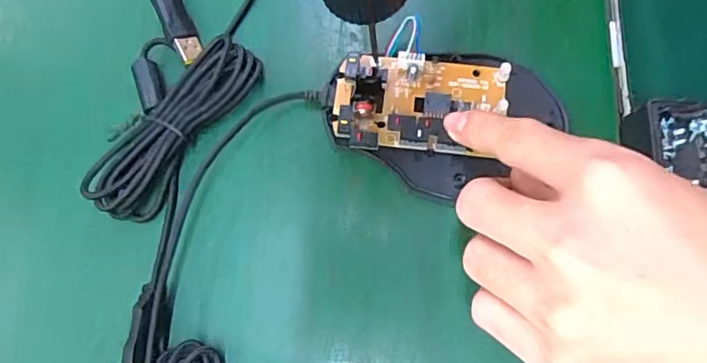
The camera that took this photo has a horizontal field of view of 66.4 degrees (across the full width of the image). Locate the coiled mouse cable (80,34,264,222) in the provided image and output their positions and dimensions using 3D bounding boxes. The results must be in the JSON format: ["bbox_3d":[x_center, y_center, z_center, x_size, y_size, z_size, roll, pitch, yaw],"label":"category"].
[{"bbox_3d":[-0.083,-0.025,0.255,0.032,0.012,0.098,35,78,8],"label":"coiled mouse cable"}]

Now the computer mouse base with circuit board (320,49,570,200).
[{"bbox_3d":[0.044,-0.030,0.253,0.110,0.015,0.067,-4,76,-1],"label":"computer mouse base with circuit board"}]

